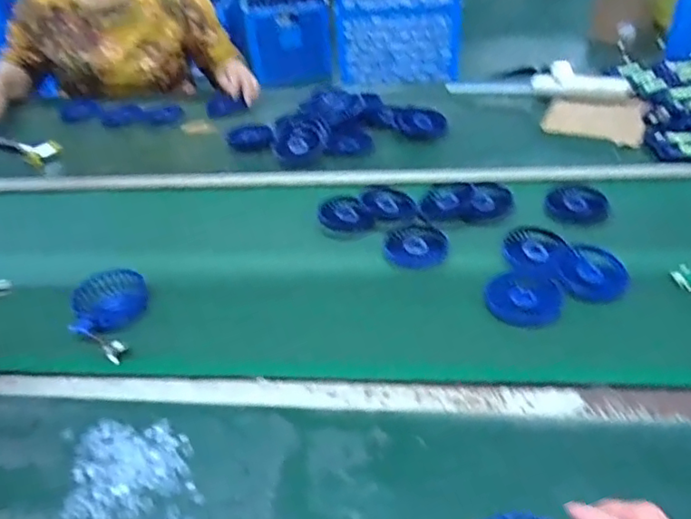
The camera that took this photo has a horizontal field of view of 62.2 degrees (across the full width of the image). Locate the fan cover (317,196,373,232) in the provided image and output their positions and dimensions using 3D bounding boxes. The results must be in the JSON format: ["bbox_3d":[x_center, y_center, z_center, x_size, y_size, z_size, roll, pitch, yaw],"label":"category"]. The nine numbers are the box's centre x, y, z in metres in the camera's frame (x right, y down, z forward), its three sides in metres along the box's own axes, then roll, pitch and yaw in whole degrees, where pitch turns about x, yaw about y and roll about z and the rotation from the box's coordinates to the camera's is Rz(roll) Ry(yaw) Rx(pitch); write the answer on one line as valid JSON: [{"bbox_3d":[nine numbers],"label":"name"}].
[{"bbox_3d":[-0.001,-0.069,0.848,0.076,0.016,0.076,-4,36,1],"label":"fan cover"}]

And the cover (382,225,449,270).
[{"bbox_3d":[0.098,-0.019,0.783,0.081,0.016,0.090,-27,42,-27],"label":"cover"}]

